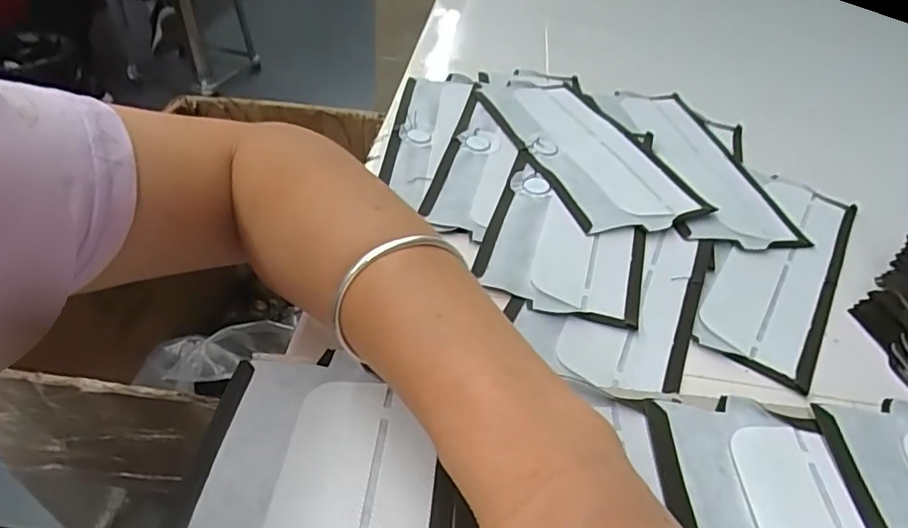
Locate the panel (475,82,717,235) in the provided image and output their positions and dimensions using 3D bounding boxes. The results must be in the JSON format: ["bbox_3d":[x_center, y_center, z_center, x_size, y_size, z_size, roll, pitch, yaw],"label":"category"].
[{"bbox_3d":[0.106,-0.105,0.484,0.101,0.015,0.244,-11,44,-20],"label":"panel"}]

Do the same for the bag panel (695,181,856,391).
[{"bbox_3d":[0.238,-0.002,0.401,0.077,0.013,0.230,29,45,22],"label":"bag panel"}]

